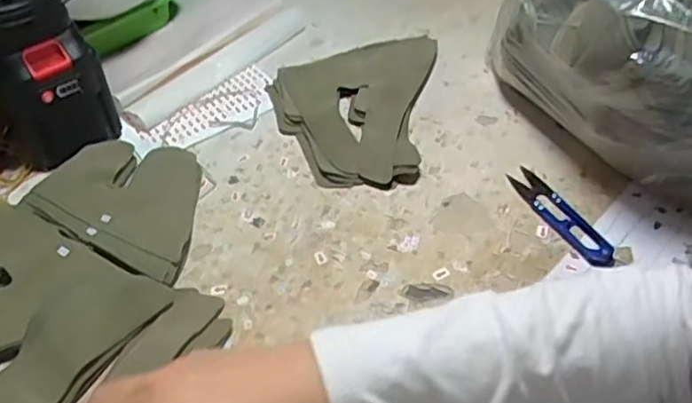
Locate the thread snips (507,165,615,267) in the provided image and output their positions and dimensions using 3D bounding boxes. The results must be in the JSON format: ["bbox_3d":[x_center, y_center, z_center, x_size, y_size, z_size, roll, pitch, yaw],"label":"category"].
[{"bbox_3d":[0.154,0.007,0.462,0.024,0.017,0.103,-21,48,-16],"label":"thread snips"}]

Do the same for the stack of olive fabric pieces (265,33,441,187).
[{"bbox_3d":[0.000,-0.090,0.561,0.139,0.016,0.188,5,47,9],"label":"stack of olive fabric pieces"}]

